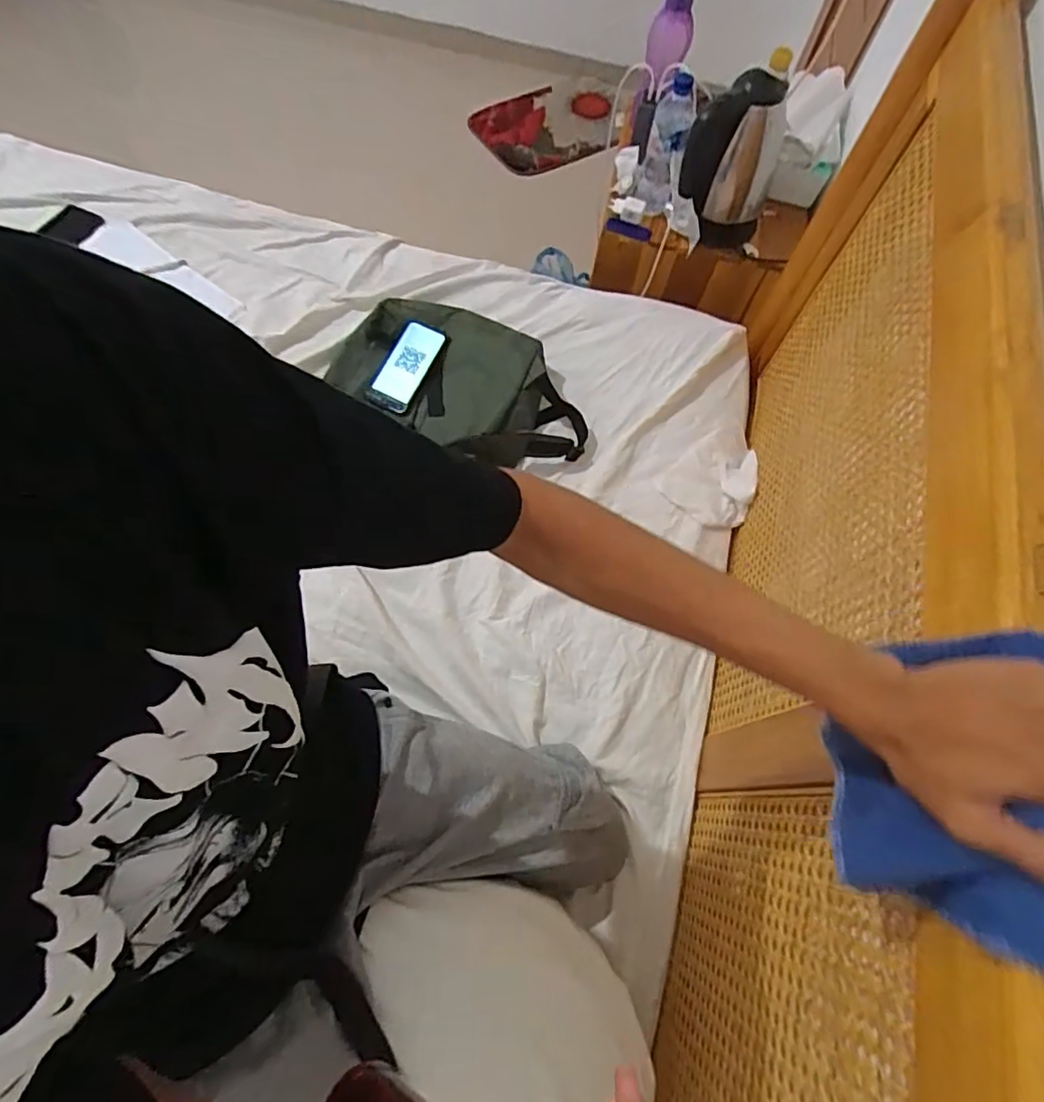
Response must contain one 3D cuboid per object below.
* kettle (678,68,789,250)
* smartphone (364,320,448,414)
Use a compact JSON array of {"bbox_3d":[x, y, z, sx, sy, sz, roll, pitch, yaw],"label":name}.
[{"bbox_3d":[0.368,-0.675,1.018,0.167,0.226,0.150,22,68,5],"label":"kettle"},{"bbox_3d":[-0.195,-0.309,0.981,0.074,0.006,0.154,32,98,-4],"label":"smartphone"}]

